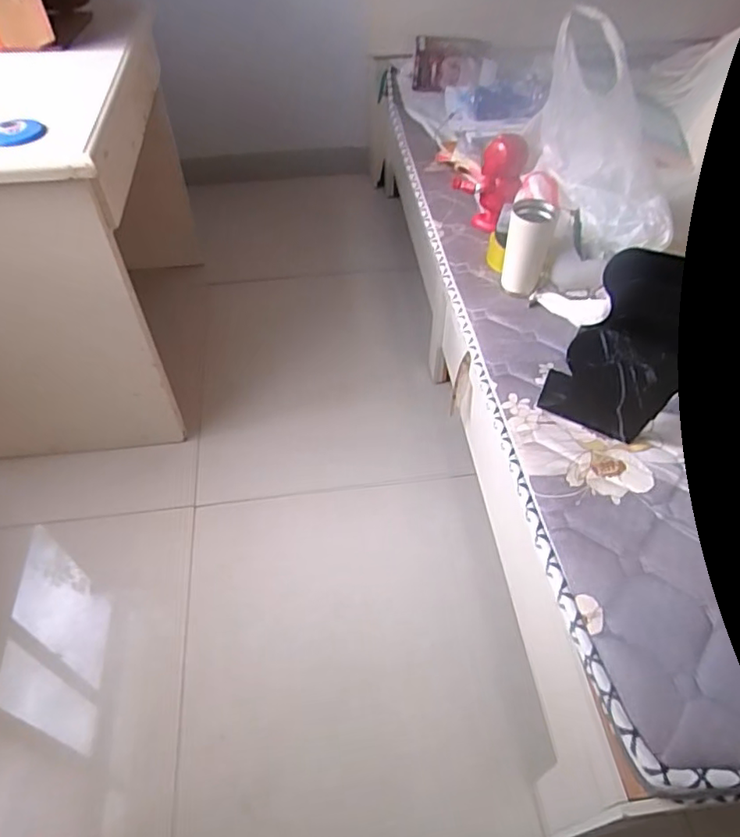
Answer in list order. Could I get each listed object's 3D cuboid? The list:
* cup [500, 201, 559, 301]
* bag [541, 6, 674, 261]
[{"bbox_3d":[0.304,-0.328,1.127,0.079,0.164,0.083,-1,51,1],"label":"cup"},{"bbox_3d":[0.467,-0.536,1.136,0.224,0.201,0.439,-14,86,-9],"label":"bag"}]

